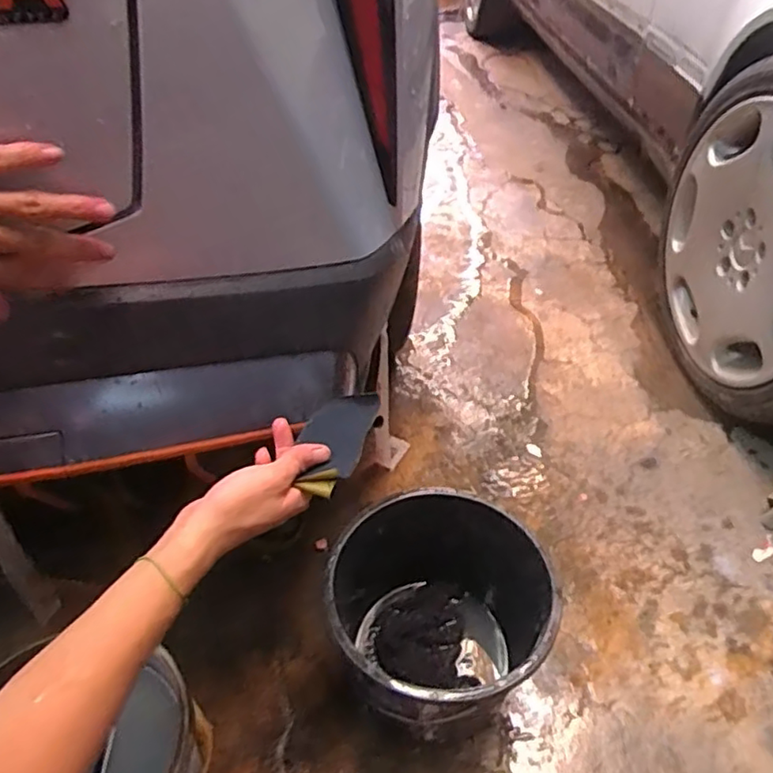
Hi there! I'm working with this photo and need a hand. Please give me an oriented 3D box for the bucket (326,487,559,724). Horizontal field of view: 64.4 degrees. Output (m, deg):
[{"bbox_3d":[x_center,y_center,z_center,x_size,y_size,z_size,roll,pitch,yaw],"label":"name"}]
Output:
[{"bbox_3d":[0.070,0.298,0.787,0.255,0.224,0.255,-2,46,2],"label":"bucket"}]

